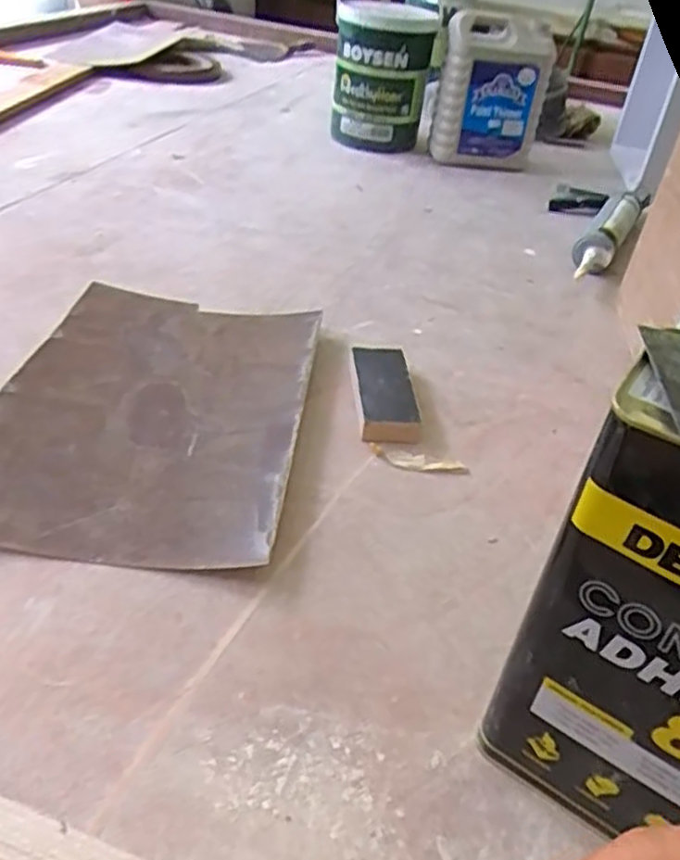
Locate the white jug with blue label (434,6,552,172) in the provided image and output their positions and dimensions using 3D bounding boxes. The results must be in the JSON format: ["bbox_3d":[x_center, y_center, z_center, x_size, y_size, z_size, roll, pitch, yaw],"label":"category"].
[{"bbox_3d":[0.287,-0.633,1.367,0.194,0.247,0.118,11,36,6],"label":"white jug with blue label"}]

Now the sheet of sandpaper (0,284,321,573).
[{"bbox_3d":[-0.161,-0.026,0.641,0.248,0.019,0.369,7,36,1],"label":"sheet of sandpaper"}]

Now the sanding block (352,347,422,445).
[{"bbox_3d":[0.042,-0.037,0.691,0.053,0.023,0.143,2,37,-8],"label":"sanding block"}]

